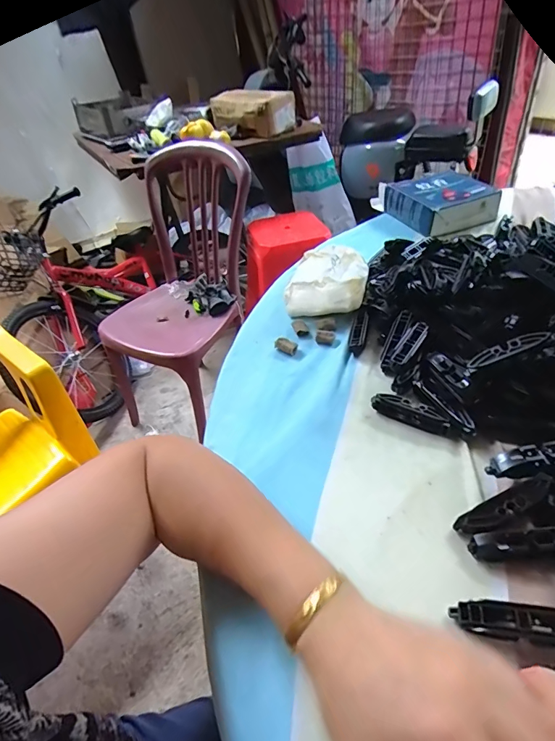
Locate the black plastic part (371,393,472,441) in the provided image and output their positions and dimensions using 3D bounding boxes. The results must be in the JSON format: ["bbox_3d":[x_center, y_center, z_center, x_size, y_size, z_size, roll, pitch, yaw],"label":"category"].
[{"bbox_3d":[0.137,0.043,0.392,0.090,0.014,0.018,21,50,28],"label":"black plastic part"}]

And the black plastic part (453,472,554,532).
[{"bbox_3d":[0.175,0.104,0.311,0.080,0.012,0.019,-28,45,-1],"label":"black plastic part"}]

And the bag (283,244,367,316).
[{"bbox_3d":[0.068,-0.134,0.564,0.108,0.043,0.142,3,44,12],"label":"bag"}]

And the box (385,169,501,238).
[{"bbox_3d":[0.287,-0.297,0.715,0.146,0.049,0.155,-22,44,-15],"label":"box"}]

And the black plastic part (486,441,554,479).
[{"bbox_3d":[0.204,0.073,0.326,0.064,0.018,0.020,-11,43,-3],"label":"black plastic part"}]

